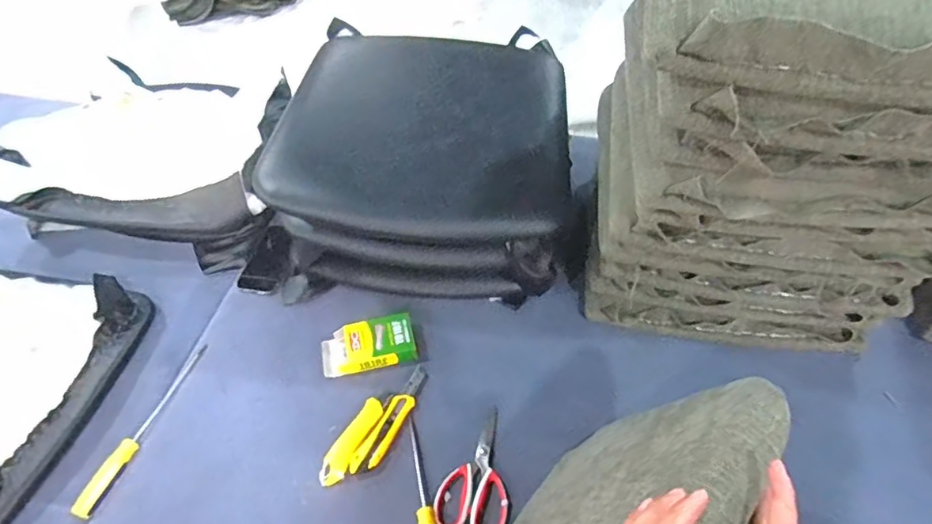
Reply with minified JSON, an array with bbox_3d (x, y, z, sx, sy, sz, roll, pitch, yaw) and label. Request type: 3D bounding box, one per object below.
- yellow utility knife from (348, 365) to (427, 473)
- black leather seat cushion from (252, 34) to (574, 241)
[{"bbox_3d":[-0.112,0.243,0.882,0.039,0.013,0.192,24,56,21],"label":"yellow utility knife"},{"bbox_3d":[-0.078,-0.221,0.979,0.504,0.141,0.383,0,51,3],"label":"black leather seat cushion"}]

